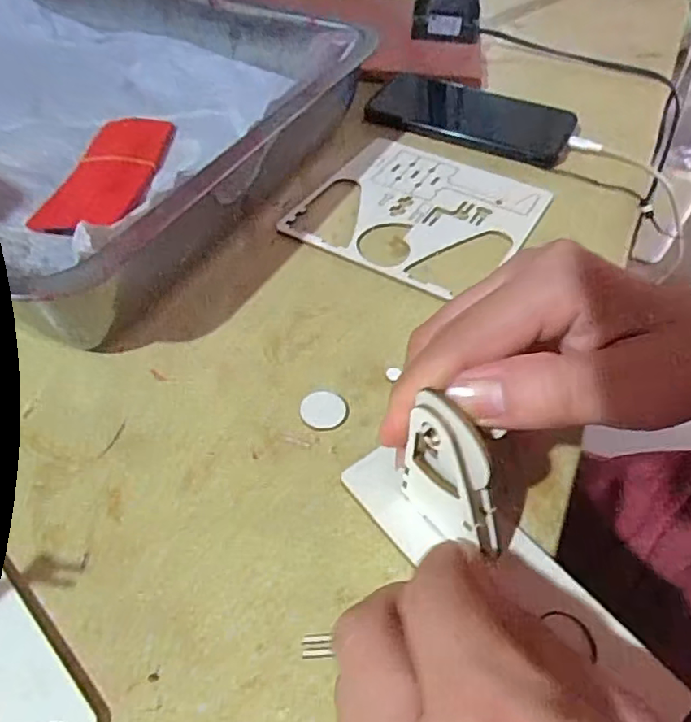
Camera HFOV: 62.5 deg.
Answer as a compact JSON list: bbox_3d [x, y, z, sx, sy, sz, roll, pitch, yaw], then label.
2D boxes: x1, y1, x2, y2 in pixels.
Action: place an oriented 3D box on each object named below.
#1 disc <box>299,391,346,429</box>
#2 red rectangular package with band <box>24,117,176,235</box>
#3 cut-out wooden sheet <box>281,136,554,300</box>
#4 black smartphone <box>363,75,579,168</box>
[{"bbox_3d":[-0.011,0.024,0.280,0.022,0.004,0.022,1,49,-1],"label":"disc"},{"bbox_3d":[-0.163,-0.132,0.396,0.057,0.007,0.144,4,49,2],"label":"red rectangular package with band"},{"bbox_3d":[0.050,-0.104,0.390,0.142,0.006,0.139,26,54,19],"label":"cut-out wooden sheet"},{"bbox_3d":[0.103,-0.203,0.470,0.164,0.010,0.082,22,52,17],"label":"black smartphone"}]

